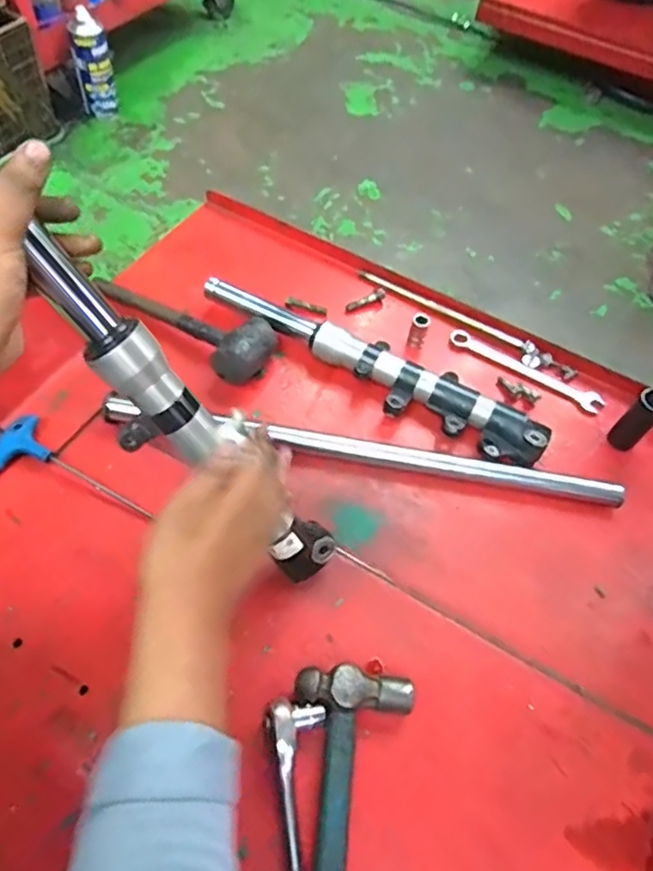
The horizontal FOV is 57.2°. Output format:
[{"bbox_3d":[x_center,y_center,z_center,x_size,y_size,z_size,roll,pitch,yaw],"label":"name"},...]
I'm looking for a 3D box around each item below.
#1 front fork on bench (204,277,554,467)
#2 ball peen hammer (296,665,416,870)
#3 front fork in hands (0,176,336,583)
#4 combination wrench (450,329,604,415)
[{"bbox_3d":[0.041,-0.077,0.687,0.434,0.042,0.075,26,60,11],"label":"front fork on bench"},{"bbox_3d":[0.005,0.326,0.431,0.090,0.050,0.294,9,58,1],"label":"ball peen hammer"},{"bbox_3d":[-0.121,-0.024,0.438,0.052,0.415,0.058,2,48,43],"label":"front fork in hands"},{"bbox_3d":[0.242,-0.081,0.729,0.193,0.010,0.025,30,61,13],"label":"combination wrench"}]

